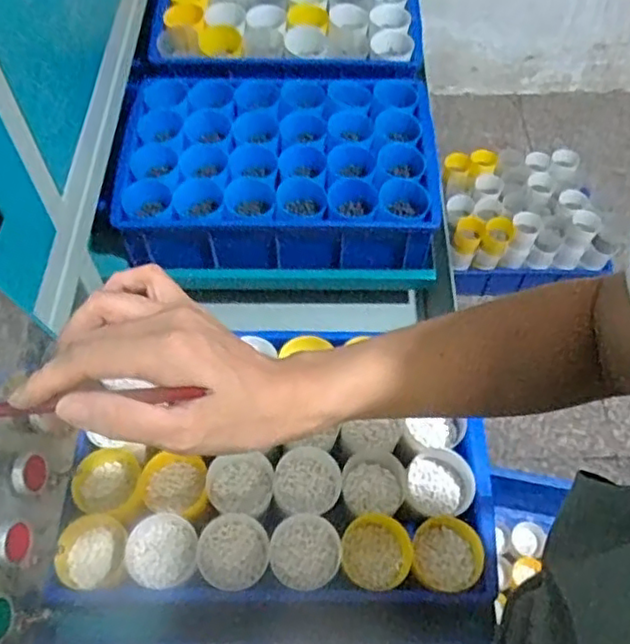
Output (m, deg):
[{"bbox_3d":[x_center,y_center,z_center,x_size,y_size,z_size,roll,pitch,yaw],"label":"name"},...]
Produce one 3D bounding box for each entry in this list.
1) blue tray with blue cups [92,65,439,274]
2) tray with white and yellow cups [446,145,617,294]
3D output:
[{"bbox_3d":[-0.061,-0.203,0.864,0.414,0.099,0.304,-1,58,-1],"label":"blue tray with blue cups"},{"bbox_3d":[0.473,-0.236,1.538,0.346,0.218,0.256,-2,58,-2],"label":"tray with white and yellow cups"}]

